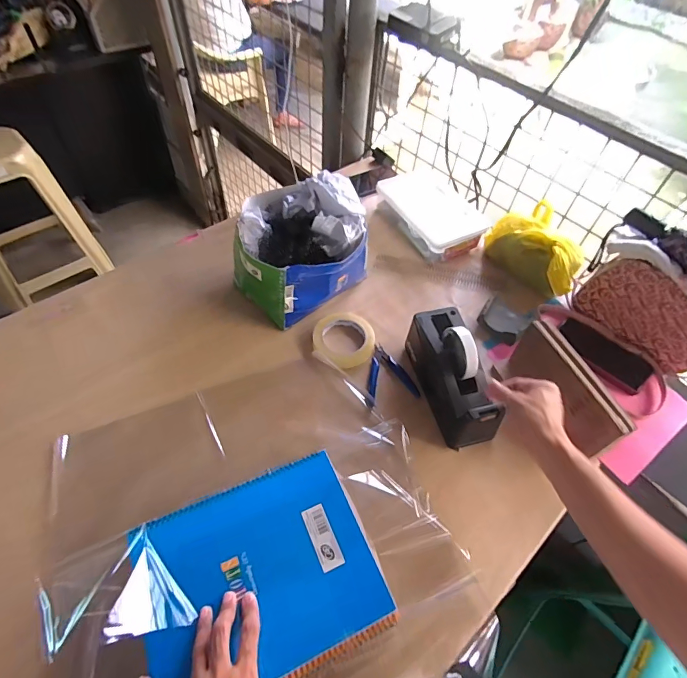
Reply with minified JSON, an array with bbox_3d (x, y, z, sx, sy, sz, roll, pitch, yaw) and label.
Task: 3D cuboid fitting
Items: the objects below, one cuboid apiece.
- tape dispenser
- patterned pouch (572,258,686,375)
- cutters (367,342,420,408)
[{"bbox_3d":[0.169,0.050,0.641,0.073,0.115,0.207,-8,54,-9],"label":"tape dispenser"},{"bbox_3d":[0.535,-0.044,0.734,0.034,0.148,0.222,-30,62,-23],"label":"patterned pouch"},{"bbox_3d":[0.073,0.056,0.694,0.085,0.017,0.106,-7,55,-10],"label":"cutters"}]

